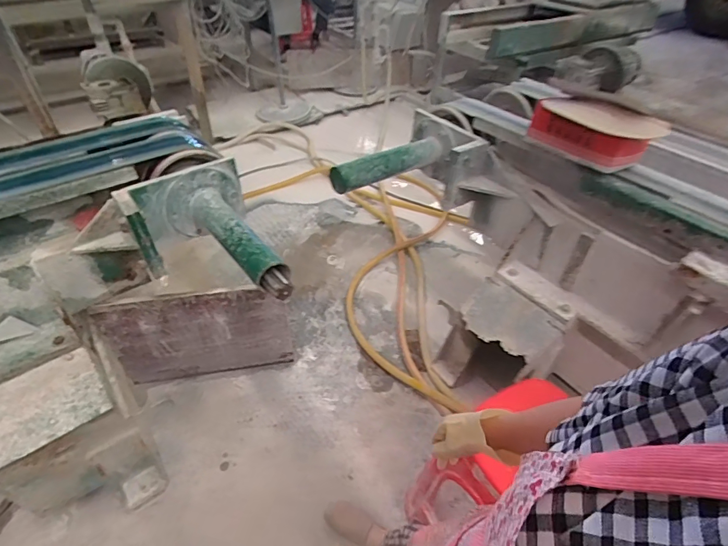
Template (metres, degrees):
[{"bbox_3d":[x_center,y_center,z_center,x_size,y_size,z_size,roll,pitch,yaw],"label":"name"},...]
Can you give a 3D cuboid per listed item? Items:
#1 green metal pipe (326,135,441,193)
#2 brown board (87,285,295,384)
[{"bbox_3d":[0.073,-0.365,1.342,0.430,0.088,0.090,-20,50,-31],"label":"green metal pipe"},{"bbox_3d":[-0.531,0.212,1.356,0.544,0.411,0.027,-6,44,-9],"label":"brown board"}]

